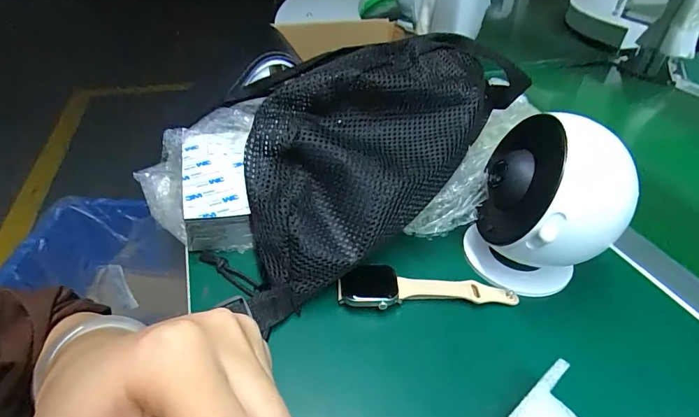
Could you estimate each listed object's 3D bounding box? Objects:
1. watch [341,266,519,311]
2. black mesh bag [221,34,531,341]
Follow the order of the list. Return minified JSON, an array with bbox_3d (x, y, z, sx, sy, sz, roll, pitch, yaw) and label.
[{"bbox_3d":[0.057,0.057,0.291,0.130,0.011,0.034,-1,38,-6],"label":"watch"},{"bbox_3d":[0.028,-0.046,0.309,0.255,0.134,0.107,-24,46,-31],"label":"black mesh bag"}]

